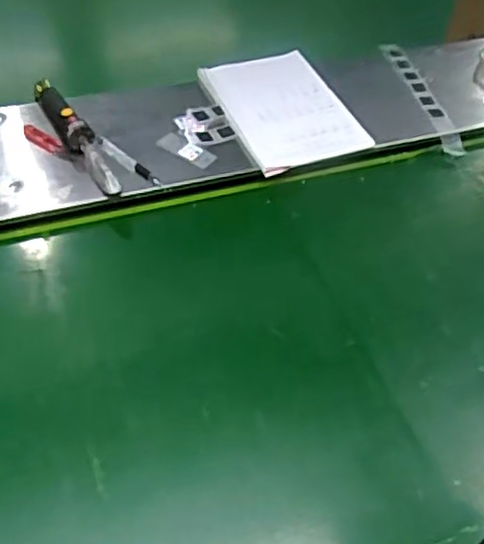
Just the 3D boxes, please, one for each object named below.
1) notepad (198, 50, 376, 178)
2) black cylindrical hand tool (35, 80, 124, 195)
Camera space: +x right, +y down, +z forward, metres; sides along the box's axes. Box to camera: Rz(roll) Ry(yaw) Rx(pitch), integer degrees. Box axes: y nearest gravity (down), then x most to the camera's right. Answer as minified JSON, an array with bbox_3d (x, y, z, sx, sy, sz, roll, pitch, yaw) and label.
[{"bbox_3d":[0.066,-0.262,1.036,0.192,0.017,0.243,-18,60,-20],"label":"notepad"},{"bbox_3d":[-0.243,-0.205,0.942,0.041,0.044,0.264,-20,55,-24],"label":"black cylindrical hand tool"}]

